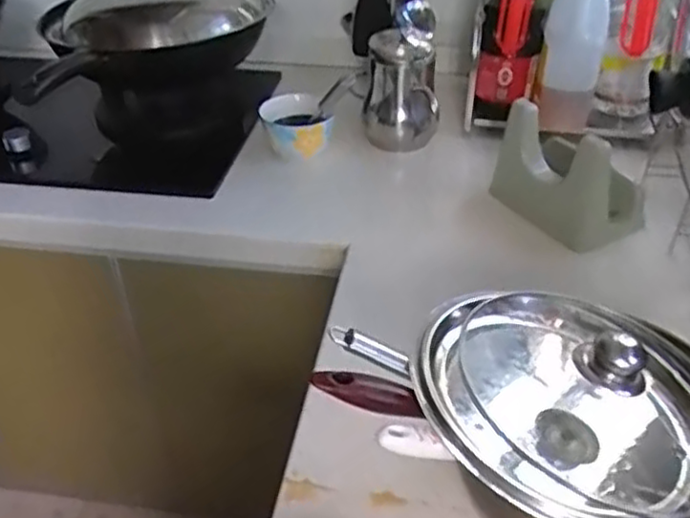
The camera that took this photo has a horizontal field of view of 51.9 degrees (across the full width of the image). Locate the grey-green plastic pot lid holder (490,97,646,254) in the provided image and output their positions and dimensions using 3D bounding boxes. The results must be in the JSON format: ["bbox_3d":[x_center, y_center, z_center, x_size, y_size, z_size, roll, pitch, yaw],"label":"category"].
[{"bbox_3d":[0.286,-0.112,0.896,0.115,0.134,0.171,-23,43,-25],"label":"grey-green plastic pot lid holder"}]

